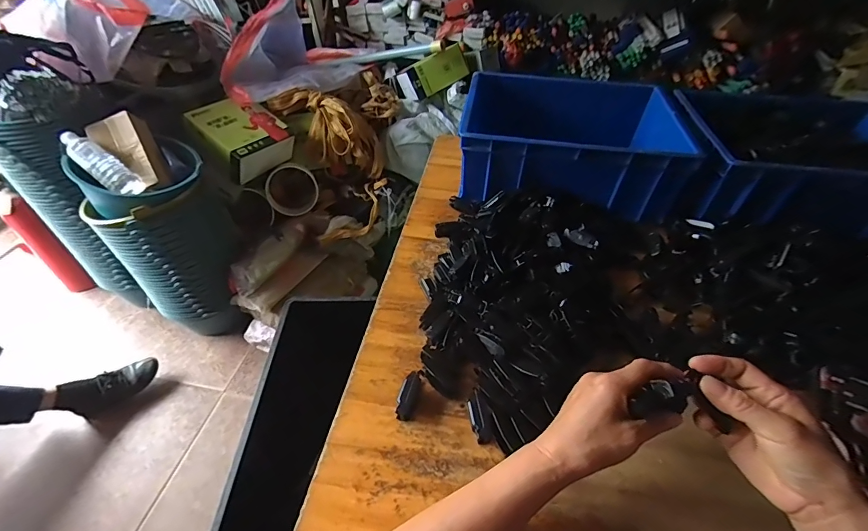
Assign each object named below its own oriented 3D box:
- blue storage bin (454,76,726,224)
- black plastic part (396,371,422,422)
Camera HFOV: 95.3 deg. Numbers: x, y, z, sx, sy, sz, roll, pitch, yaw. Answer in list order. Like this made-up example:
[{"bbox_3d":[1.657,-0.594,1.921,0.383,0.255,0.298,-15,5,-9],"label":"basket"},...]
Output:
[{"bbox_3d":[0.236,-0.207,0.670,0.354,0.124,0.252,8,44,6],"label":"blue storage bin"},{"bbox_3d":[-0.025,0.133,0.410,0.018,0.015,0.053,12,45,10],"label":"black plastic part"}]

